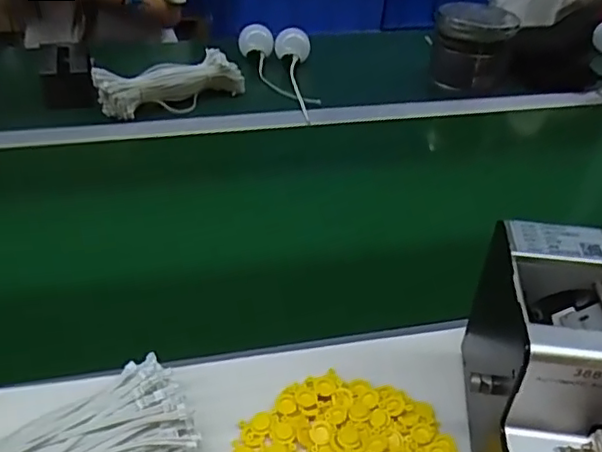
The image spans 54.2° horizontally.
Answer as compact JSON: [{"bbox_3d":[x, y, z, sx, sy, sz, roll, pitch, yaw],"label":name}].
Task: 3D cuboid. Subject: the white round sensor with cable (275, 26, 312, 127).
[{"bbox_3d":[-0.011,-0.244,0.937,0.071,0.056,0.232,5,40,-3],"label":"white round sensor with cable"}]

